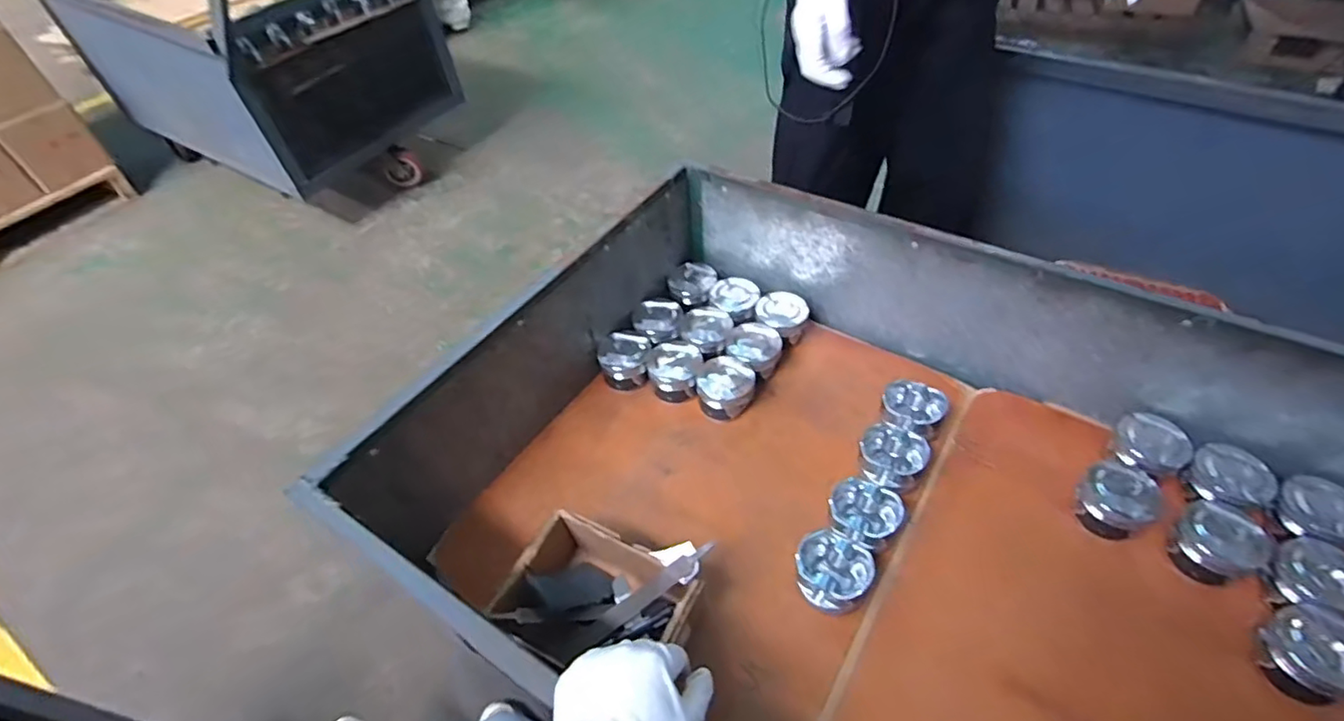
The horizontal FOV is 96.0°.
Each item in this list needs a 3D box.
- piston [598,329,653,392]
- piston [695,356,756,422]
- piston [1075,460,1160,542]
[{"bbox_3d":[-0.073,-0.003,0.965,0.084,0.047,0.091,-9,50,-4],"label":"piston"},{"bbox_3d":[0.081,0.040,0.919,0.086,0.048,0.089,-21,52,-13],"label":"piston"},{"bbox_3d":[0.556,0.170,0.757,0.095,0.050,0.080,-37,57,-24],"label":"piston"}]

